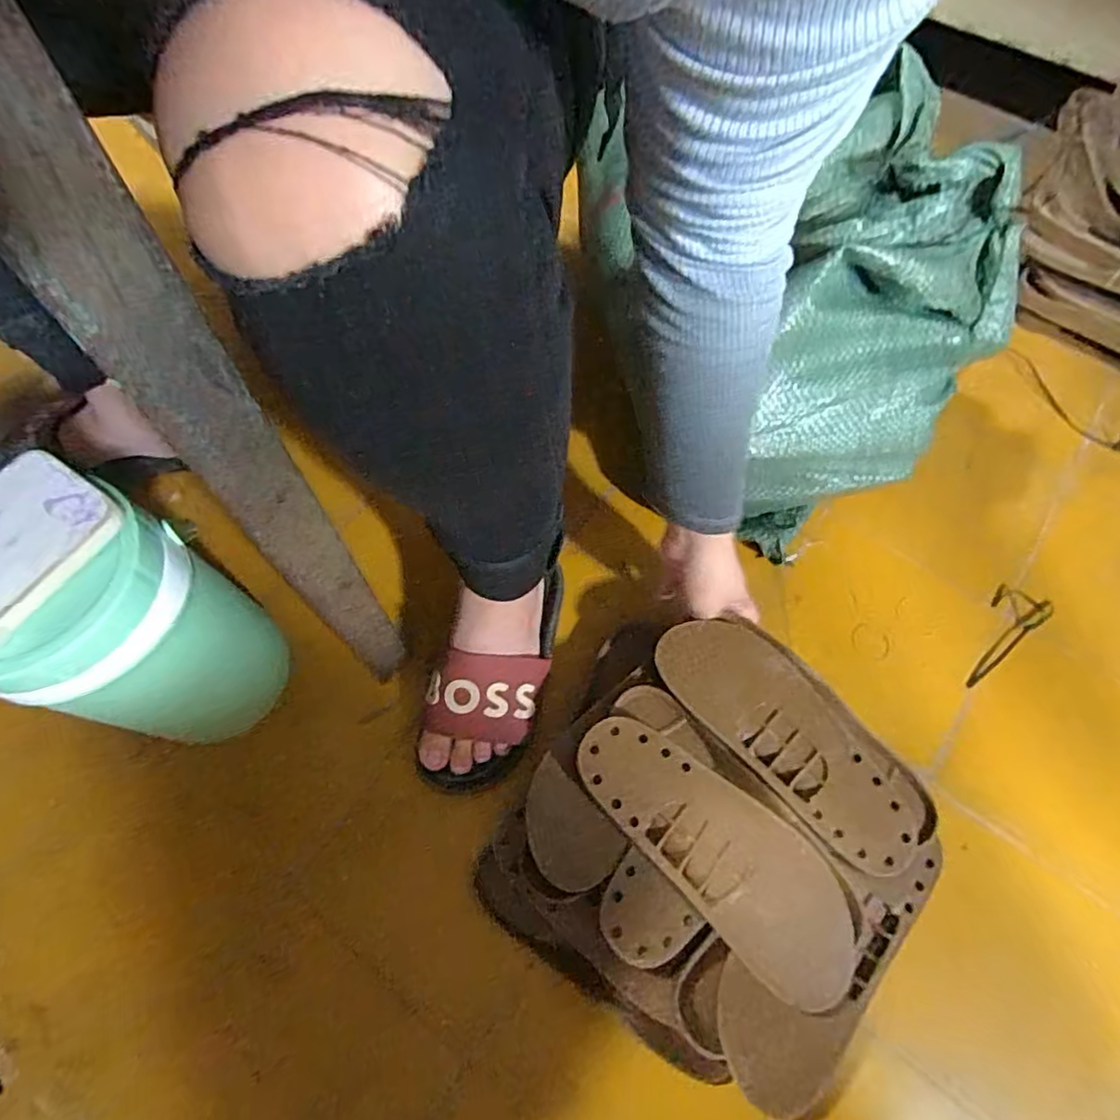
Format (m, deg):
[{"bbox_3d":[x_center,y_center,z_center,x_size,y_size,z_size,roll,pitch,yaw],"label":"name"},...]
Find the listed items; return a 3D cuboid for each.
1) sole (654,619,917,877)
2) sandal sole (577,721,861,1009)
[{"bbox_3d":[0.182,0.138,0.488,0.087,0.012,0.233,-41,74,-14],"label":"sole"},{"bbox_3d":[0.116,0.210,0.450,0.086,0.025,0.236,-42,72,-18],"label":"sandal sole"}]

